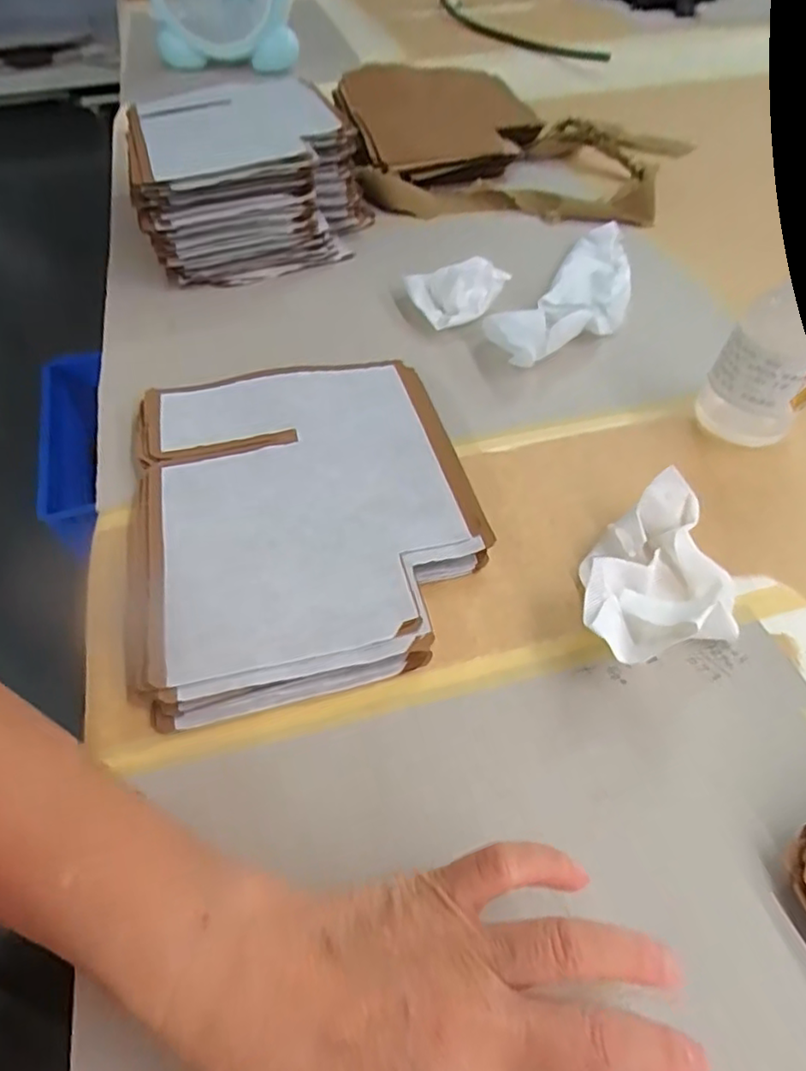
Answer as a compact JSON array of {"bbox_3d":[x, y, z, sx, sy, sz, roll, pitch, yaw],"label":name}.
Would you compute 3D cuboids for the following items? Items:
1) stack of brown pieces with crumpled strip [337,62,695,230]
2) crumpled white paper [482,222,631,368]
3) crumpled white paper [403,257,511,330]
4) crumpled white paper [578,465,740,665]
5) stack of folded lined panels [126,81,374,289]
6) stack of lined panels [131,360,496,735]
[{"bbox_3d":[0.117,-0.465,0.736,0.396,0.088,0.255,5,51,6],"label":"stack of brown pieces with crumpled strip"},{"bbox_3d":[0.154,-0.214,0.560,0.087,0.029,0.219,31,56,22],"label":"crumpled white paper"},{"bbox_3d":[0.052,-0.218,0.557,0.091,0.038,0.056,-9,51,-8],"label":"crumpled white paper"},{"bbox_3d":[0.146,0.026,0.352,0.085,0.040,0.125,33,57,24],"label":"crumpled white paper"},{"bbox_3d":[-0.167,-0.392,0.665,0.225,0.101,0.286,-15,52,-13],"label":"stack of folded lined panels"},{"bbox_3d":[-0.063,-0.021,0.401,0.206,0.023,0.253,-10,51,-9],"label":"stack of lined panels"}]

